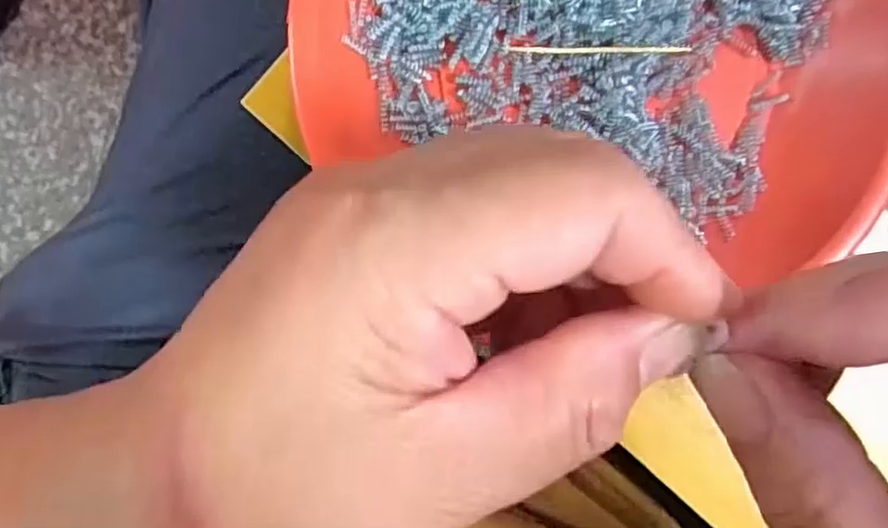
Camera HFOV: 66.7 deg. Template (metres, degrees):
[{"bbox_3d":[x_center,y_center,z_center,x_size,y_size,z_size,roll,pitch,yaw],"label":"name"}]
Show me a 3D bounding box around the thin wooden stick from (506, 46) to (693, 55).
[{"bbox_3d":[0.050,-0.069,0.219,0.057,0.004,0.004,5,98,14],"label":"thin wooden stick"}]

